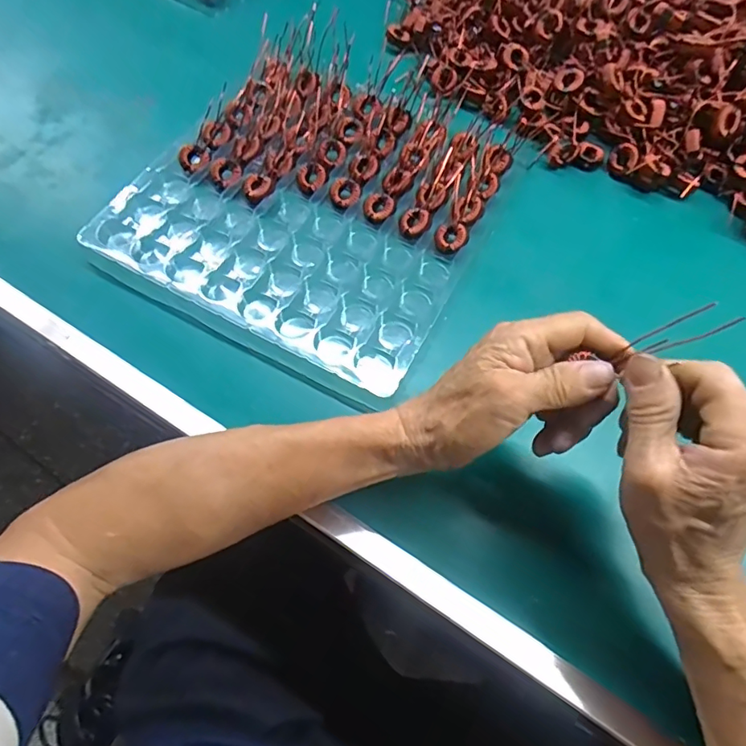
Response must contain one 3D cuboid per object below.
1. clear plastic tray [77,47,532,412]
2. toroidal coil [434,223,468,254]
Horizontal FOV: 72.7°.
[{"bbox_3d":[-0.049,-0.145,0.445,0.284,0.029,0.283,27,71,12],"label":"clear plastic tray"},{"bbox_3d":[0.066,-0.115,0.429,0.026,0.009,0.026,-1,68,1],"label":"toroidal coil"}]

